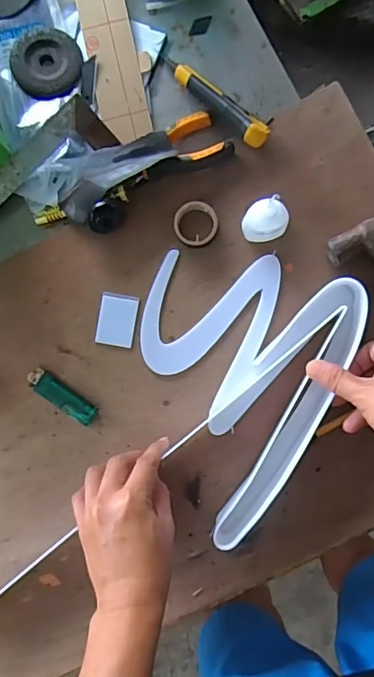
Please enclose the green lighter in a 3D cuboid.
[{"bbox_3d":[-0.131,0.062,0.518,0.078,0.013,0.023,36,93,1],"label":"green lighter"}]

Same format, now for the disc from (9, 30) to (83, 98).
[{"bbox_3d":[-0.153,-0.302,0.536,0.072,0.016,0.074,0,91,3],"label":"disc"}]

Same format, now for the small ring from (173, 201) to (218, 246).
[{"bbox_3d":[0.009,-0.117,0.503,0.044,0.013,0.045,0,91,3],"label":"small ring"}]

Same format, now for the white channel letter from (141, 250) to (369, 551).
[{"bbox_3d":[0.038,0.046,0.495,0.204,0.040,0.265,20,91,6],"label":"white channel letter"}]

